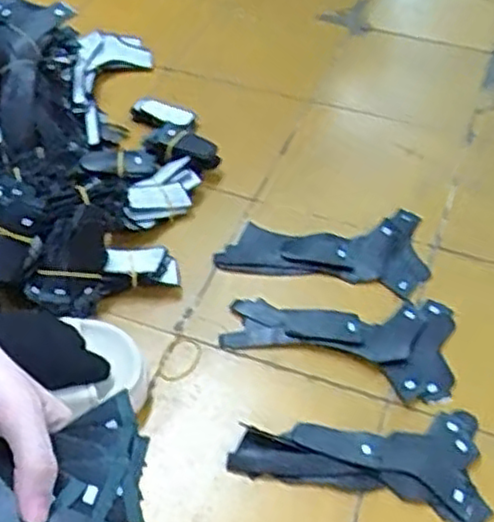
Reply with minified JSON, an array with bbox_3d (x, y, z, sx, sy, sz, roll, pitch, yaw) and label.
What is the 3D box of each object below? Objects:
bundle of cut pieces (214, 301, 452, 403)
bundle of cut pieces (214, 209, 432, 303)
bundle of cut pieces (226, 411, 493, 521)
[{"bbox_3d":[0.086,0.067,0.664,0.205,0.014,0.101,9,48,7],"label":"bundle of cut pieces"},{"bbox_3d":[0.076,-0.010,0.734,0.206,0.020,0.107,0,47,-1],"label":"bundle of cut pieces"},{"bbox_3d":[0.091,0.158,0.589,0.198,0.017,0.090,8,47,5],"label":"bundle of cut pieces"}]

